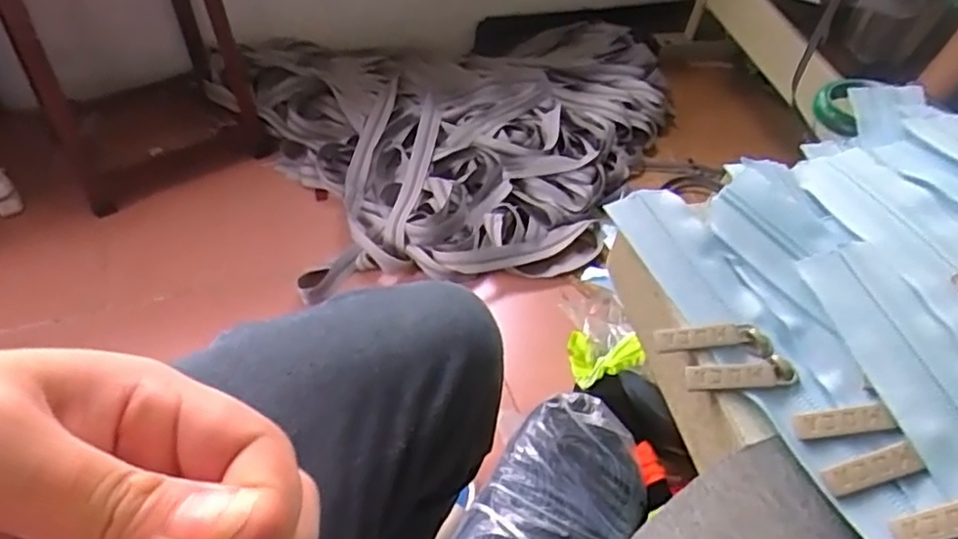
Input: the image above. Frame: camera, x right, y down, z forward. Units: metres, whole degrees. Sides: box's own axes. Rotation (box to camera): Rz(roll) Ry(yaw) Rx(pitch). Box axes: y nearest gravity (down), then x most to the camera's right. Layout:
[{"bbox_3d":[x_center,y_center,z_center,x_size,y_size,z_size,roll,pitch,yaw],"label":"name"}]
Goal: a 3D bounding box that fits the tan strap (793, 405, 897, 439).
[{"bbox_3d":[0.122,0.051,0.225,0.029,0.004,0.008,-12,47,20],"label":"tan strap"}]

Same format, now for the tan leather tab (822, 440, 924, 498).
[{"bbox_3d":[0.126,0.064,0.214,0.028,0.004,0.009,-27,50,17],"label":"tan leather tab"}]

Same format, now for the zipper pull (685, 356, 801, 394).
[{"bbox_3d":[0.095,0.039,0.244,0.037,0.004,0.010,-7,50,9],"label":"zipper pull"}]

